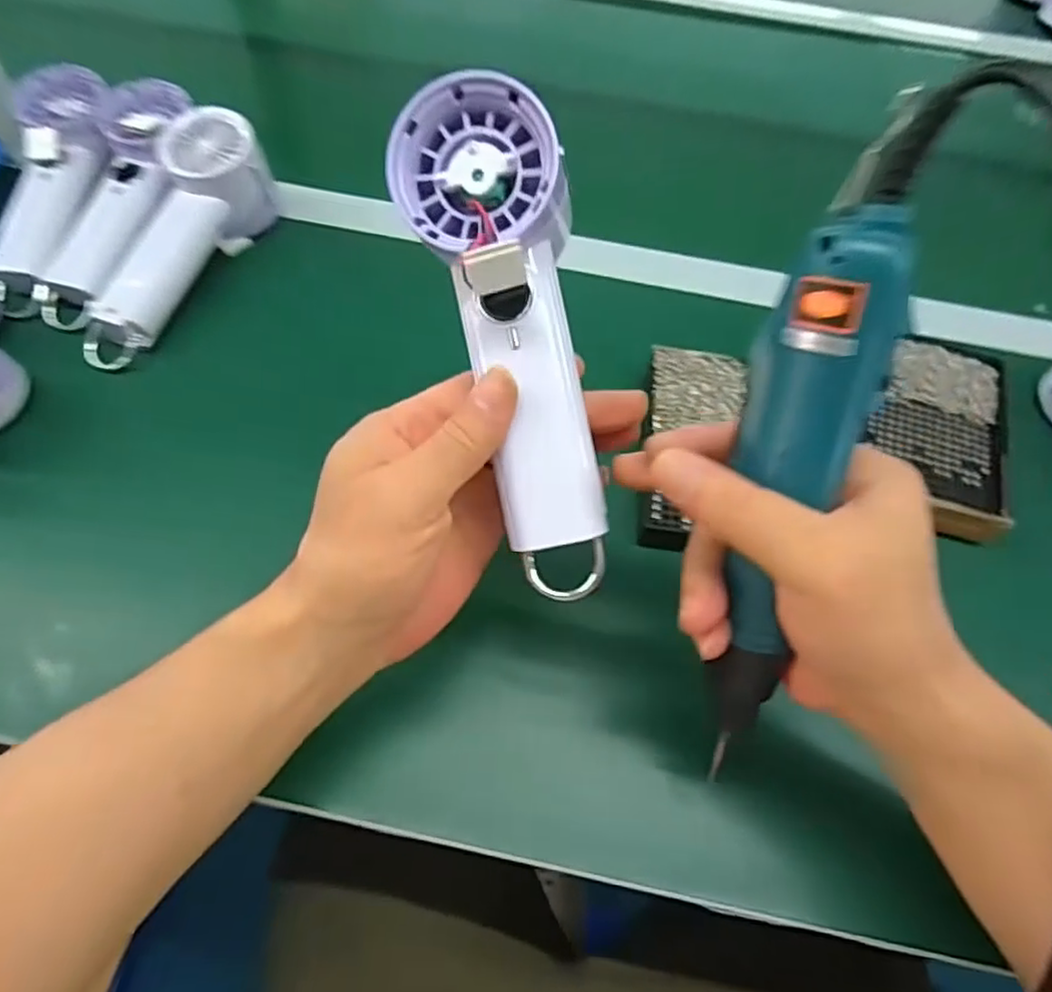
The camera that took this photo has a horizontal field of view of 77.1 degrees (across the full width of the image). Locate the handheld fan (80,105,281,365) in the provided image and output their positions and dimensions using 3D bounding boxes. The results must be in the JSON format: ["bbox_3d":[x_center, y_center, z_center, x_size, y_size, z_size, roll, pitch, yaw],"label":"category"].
[{"bbox_3d":[-0.244,-0.173,0.463,0.075,0.055,0.194,21,78,9],"label":"handheld fan"}]

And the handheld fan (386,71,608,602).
[{"bbox_3d":[0.003,-0.057,0.250,0.067,0.038,0.191,-15,97,-11],"label":"handheld fan"}]

